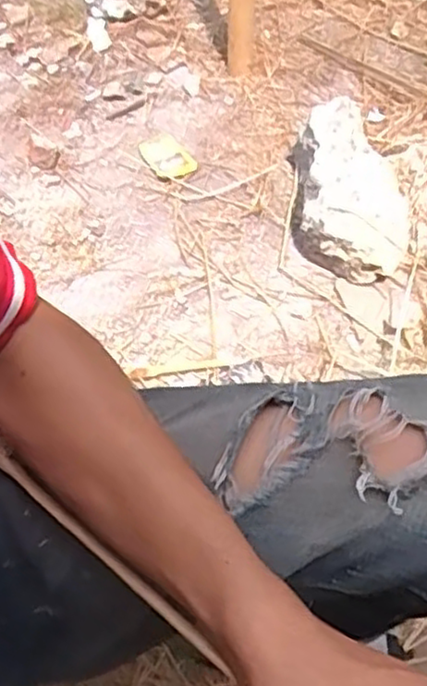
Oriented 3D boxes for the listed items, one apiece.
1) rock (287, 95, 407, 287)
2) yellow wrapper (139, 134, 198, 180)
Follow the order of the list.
[{"bbox_3d":[0.216,-0.237,1.118,0.174,0.126,0.284,3,56,0],"label":"rock"},{"bbox_3d":[-0.080,-0.314,1.210,0.071,0.015,0.110,-28,61,-19],"label":"yellow wrapper"}]

